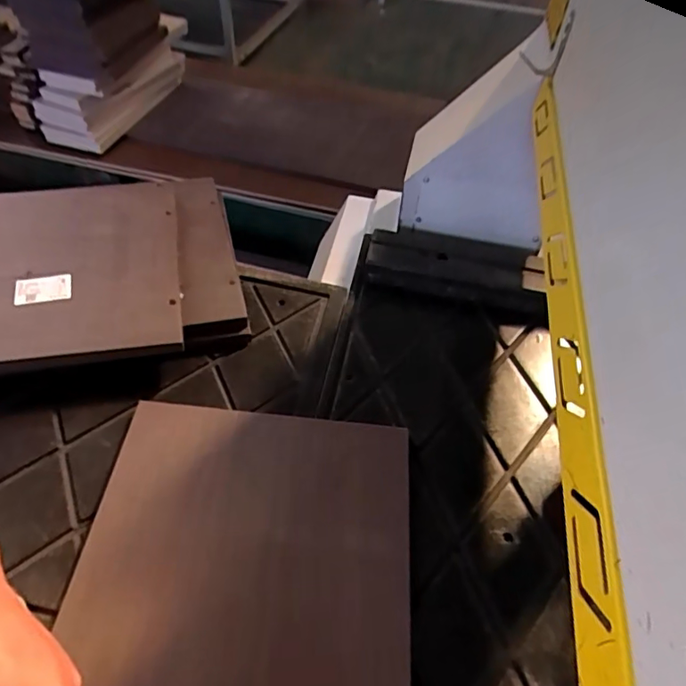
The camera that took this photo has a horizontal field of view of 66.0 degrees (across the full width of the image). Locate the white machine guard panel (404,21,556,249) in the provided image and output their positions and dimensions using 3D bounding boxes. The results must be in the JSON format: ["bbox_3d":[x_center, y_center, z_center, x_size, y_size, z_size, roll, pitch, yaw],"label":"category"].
[{"bbox_3d":[0.200,-0.287,0.766,0.196,0.253,0.170,13,51,5],"label":"white machine guard panel"}]

